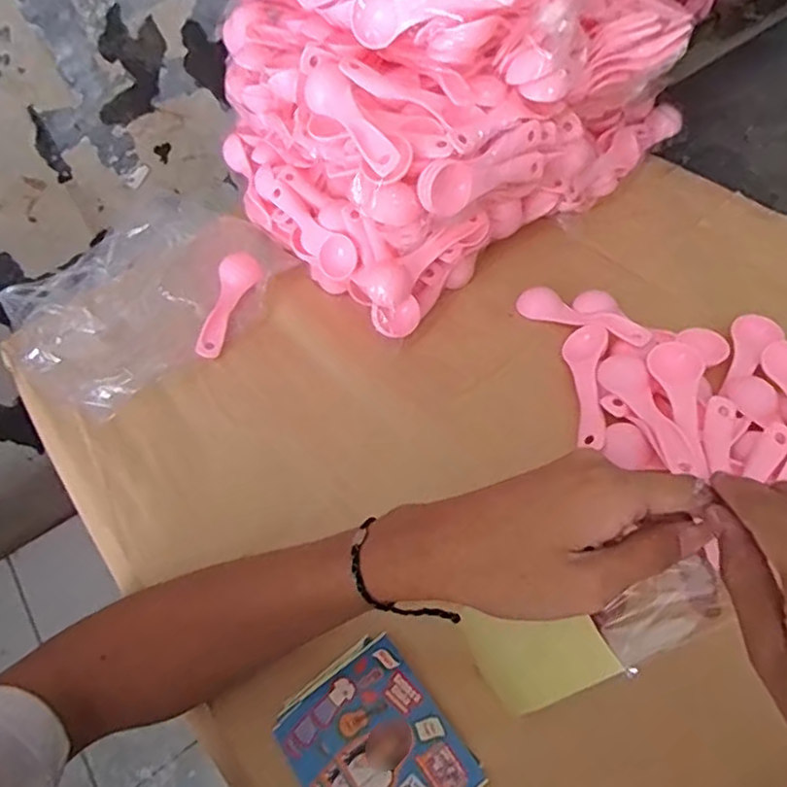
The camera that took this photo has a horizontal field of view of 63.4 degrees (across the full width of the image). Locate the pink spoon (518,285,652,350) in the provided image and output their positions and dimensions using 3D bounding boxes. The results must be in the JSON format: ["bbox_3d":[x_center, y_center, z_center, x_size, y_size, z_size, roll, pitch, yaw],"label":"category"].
[{"bbox_3d":[0.148,-0.059,0.501,0.110,0.012,0.031,27,58,39],"label":"pink spoon"}]

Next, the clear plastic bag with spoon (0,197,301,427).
[{"bbox_3d":[-0.219,-0.094,0.557,0.220,0.033,0.191,-40,61,-17],"label":"clear plastic bag with spoon"}]

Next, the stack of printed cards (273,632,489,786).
[{"bbox_3d":[-0.010,0.192,0.343,0.079,0.011,0.099,-33,57,-20],"label":"stack of printed cards"}]

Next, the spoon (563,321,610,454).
[{"bbox_3d":[0.139,-0.008,0.458,0.028,0.021,0.106,5,53,7],"label":"spoon"}]

